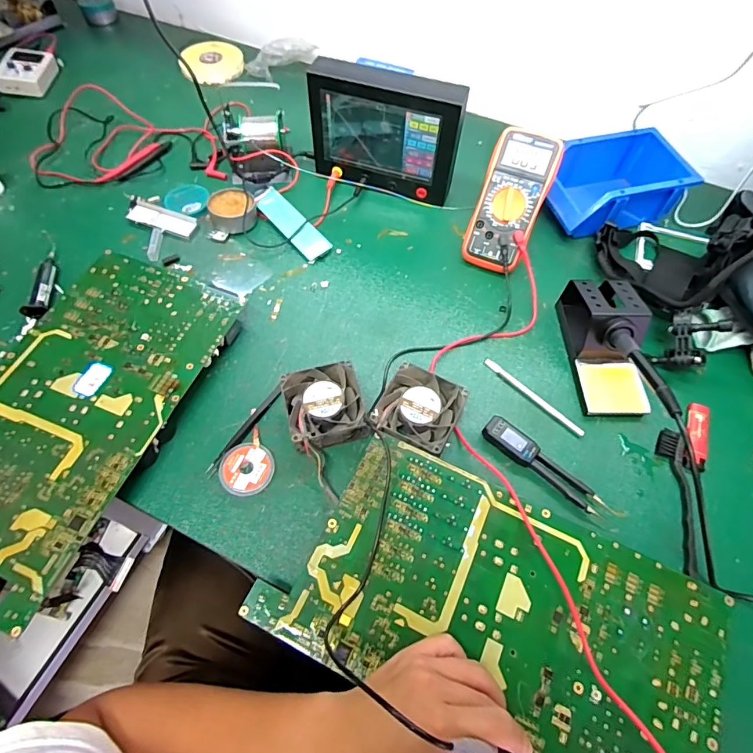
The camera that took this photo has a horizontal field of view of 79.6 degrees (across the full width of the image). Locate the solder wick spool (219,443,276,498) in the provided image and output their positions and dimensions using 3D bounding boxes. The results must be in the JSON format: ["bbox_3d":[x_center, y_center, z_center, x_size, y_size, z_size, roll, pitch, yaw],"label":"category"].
[{"bbox_3d":[-0.133,0.095,0.464,0.053,0.013,0.054,1,61,-1],"label":"solder wick spool"}]

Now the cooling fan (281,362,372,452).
[{"bbox_3d":[-0.055,0.033,0.487,0.079,0.041,0.083,-15,63,-10],"label":"cooling fan"}]

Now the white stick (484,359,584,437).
[{"bbox_3d":[0.179,0.022,0.521,0.010,0.005,0.135,-40,69,-20],"label":"white stick"}]

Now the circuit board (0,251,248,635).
[{"bbox_3d":[-0.309,0.029,0.479,0.194,0.045,0.355,19,63,9],"label":"circuit board"}]

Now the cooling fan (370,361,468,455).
[{"bbox_3d":[0.046,0.039,0.486,0.081,0.043,0.082,24,63,11],"label":"cooling fan"}]

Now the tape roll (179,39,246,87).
[{"bbox_3d":[-0.304,-0.587,0.838,0.109,0.020,0.116,0,60,1],"label":"tape roll"}]

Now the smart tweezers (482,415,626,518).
[{"bbox_3d":[0.179,0.098,0.471,0.154,0.020,0.029,37,67,17],"label":"smart tweezers"}]

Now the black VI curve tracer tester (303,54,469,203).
[{"bbox_3d":[0.012,-0.337,0.632,0.206,0.153,0.058,14,62,6],"label":"black VI curve tracer tester"}]

